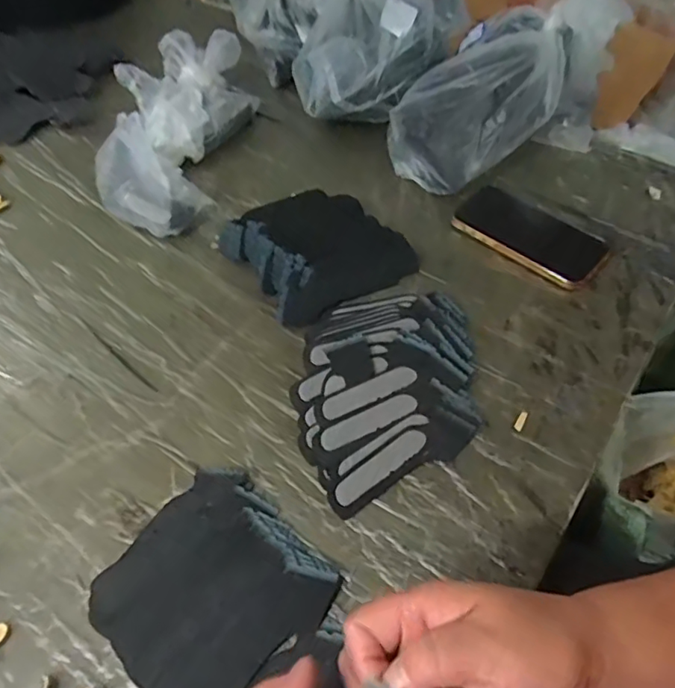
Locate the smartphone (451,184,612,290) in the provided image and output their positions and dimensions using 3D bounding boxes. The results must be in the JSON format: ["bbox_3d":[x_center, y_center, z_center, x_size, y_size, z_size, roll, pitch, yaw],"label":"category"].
[{"bbox_3d":[0.192,-0.111,0.559,0.152,0.017,0.081,37,60,27],"label":"smartphone"}]

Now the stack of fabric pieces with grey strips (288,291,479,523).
[{"bbox_3d":[0.039,0.022,0.450,0.173,0.029,0.165,-22,55,-17],"label":"stack of fabric pieces with grey strips"}]

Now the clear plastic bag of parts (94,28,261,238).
[{"bbox_3d":[-0.188,-0.246,0.634,0.139,0.099,0.286,9,52,7],"label":"clear plastic bag of parts"}]

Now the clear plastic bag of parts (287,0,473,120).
[{"bbox_3d":[0.047,-0.392,0.606,0.201,0.273,0.144,-1,52,-1],"label":"clear plastic bag of parts"}]

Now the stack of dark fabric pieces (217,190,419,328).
[{"bbox_3d":[-0.023,-0.101,0.546,0.150,0.032,0.157,-28,57,-21],"label":"stack of dark fabric pieces"}]

